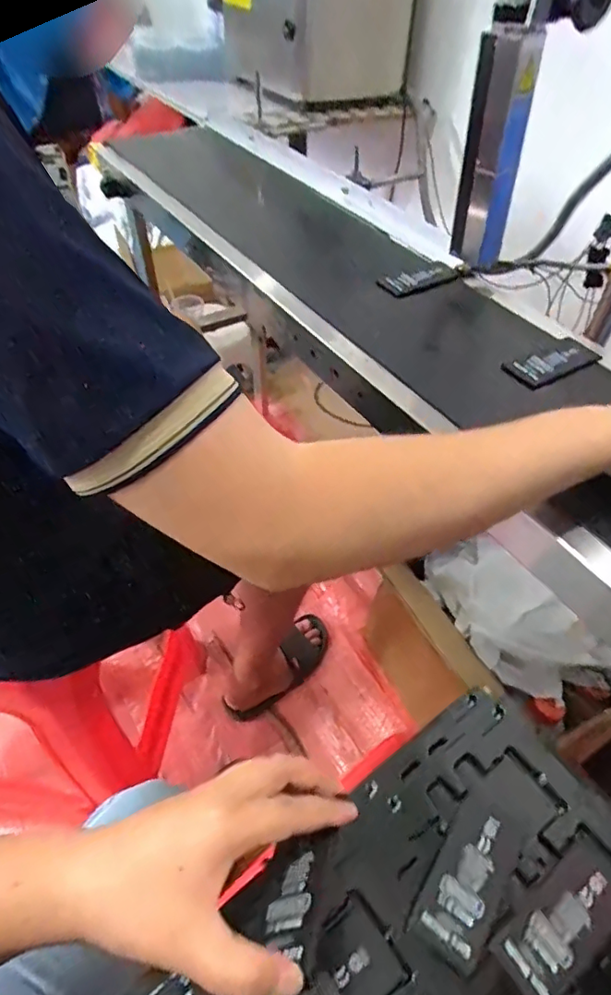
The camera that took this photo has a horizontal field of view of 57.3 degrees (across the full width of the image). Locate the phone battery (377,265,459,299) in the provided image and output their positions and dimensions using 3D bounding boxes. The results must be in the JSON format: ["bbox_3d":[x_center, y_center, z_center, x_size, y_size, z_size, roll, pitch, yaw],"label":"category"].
[{"bbox_3d":[0.138,-0.260,0.668,0.096,0.011,0.047,-23,52,-22],"label":"phone battery"}]

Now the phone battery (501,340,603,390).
[{"bbox_3d":[0.247,-0.133,0.560,0.105,0.010,0.042,-26,64,-23],"label":"phone battery"}]

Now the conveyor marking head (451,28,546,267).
[{"bbox_3d":[0.193,-0.349,0.579,0.060,0.209,0.036,17,48,13],"label":"conveyor marking head"}]

